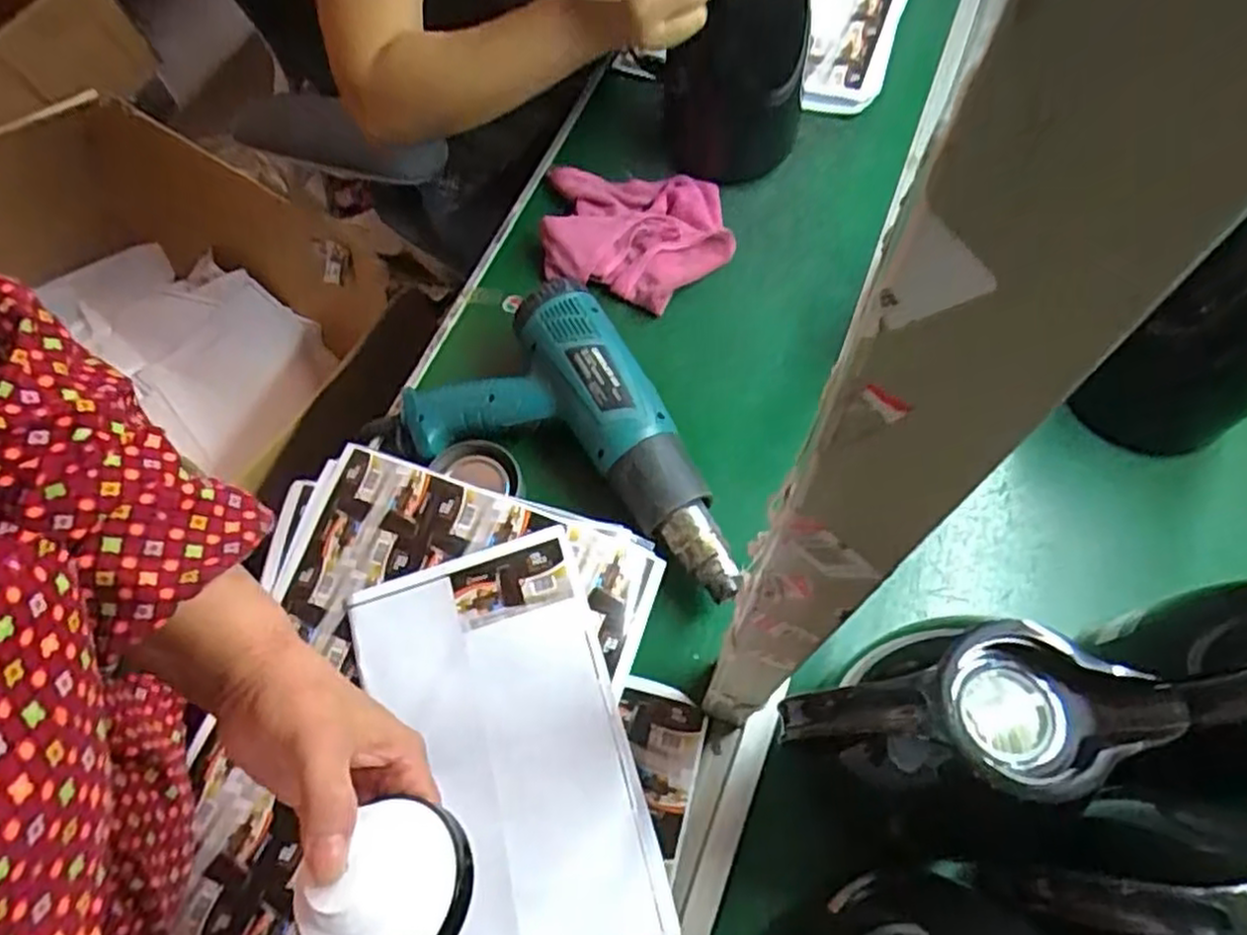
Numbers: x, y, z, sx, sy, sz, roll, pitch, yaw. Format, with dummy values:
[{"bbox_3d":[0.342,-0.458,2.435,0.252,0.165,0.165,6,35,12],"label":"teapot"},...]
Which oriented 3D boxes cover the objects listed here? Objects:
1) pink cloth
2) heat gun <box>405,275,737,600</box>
[{"bbox_3d":[0.011,-0.213,0.674,0.171,0.032,0.150,5,67,4],"label":"pink cloth"},{"bbox_3d":[-0.035,-0.001,0.559,0.177,0.067,0.280,-33,70,-12],"label":"heat gun"}]

